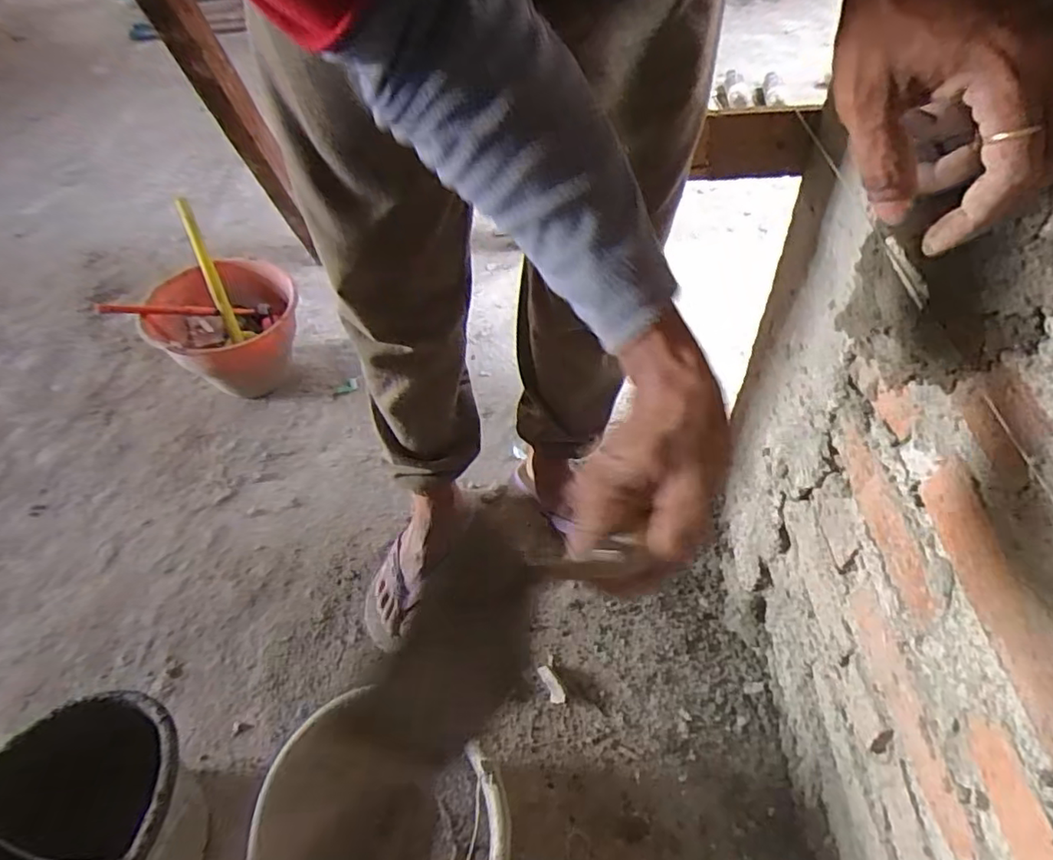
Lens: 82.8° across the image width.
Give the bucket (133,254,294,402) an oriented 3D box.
[{"bbox_3d":[-0.562,-0.199,1.150,0.251,0.198,0.278,-23,53,-14],"label":"bucket"}]

